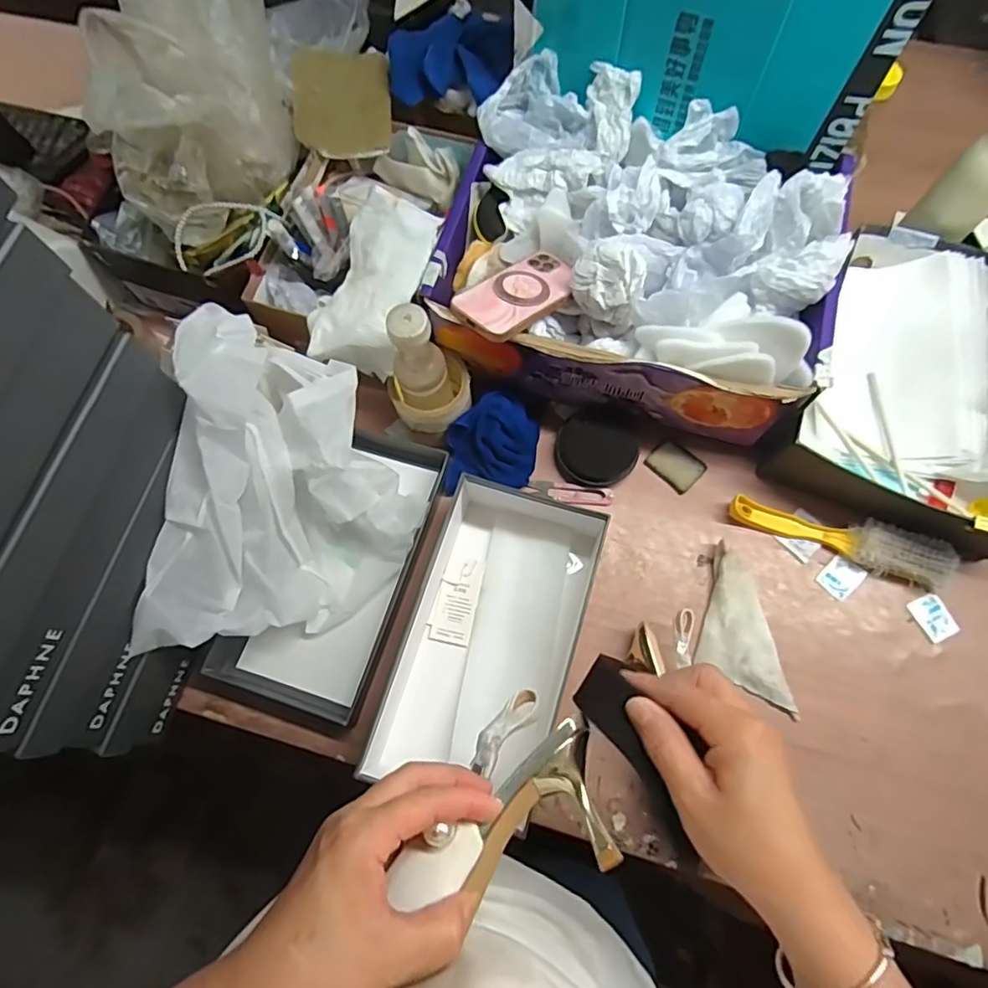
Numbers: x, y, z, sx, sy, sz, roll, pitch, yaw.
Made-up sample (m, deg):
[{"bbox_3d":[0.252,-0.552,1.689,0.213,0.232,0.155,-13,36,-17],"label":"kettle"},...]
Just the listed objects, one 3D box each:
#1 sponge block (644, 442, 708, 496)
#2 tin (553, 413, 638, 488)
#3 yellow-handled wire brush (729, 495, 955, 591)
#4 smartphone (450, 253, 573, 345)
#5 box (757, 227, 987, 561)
[{"bbox_3d":[0.211,-0.033,0.663,0.058,0.008,0.047,41,78,14],"label":"sponge block"},{"bbox_3d":[0.118,-0.051,0.649,0.090,0.032,0.081,-22,72,-5],"label":"tin"},{"bbox_3d":[0.367,0.046,0.609,0.221,0.034,0.050,18,73,8],"label":"yellow-handled wire brush"},{"bbox_3d":[0.028,-0.208,0.592,0.075,0.016,0.142,36,59,18],"label":"smartphone"},{"bbox_3d":[0.467,-0.119,0.628,0.263,0.099,0.321,22,74,9],"label":"box"}]

